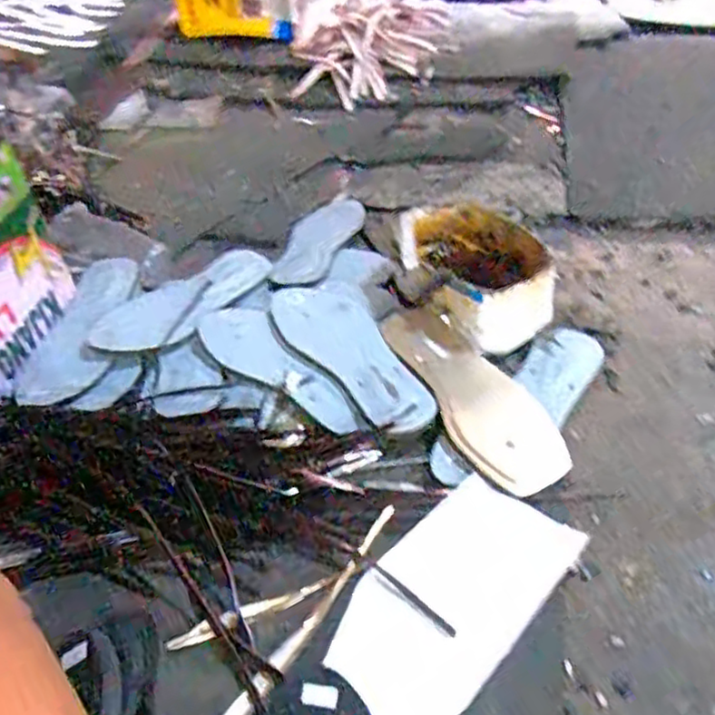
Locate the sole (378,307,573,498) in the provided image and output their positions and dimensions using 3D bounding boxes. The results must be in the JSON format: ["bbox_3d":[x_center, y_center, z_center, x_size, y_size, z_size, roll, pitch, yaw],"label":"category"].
[{"bbox_3d":[0.115,0.029,0.721,0.089,0.022,0.264,-22,42,-12],"label":"sole"}]

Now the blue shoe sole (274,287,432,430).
[{"bbox_3d":[-0.013,-0.005,0.753,0.105,0.015,0.244,-20,42,-10],"label":"blue shoe sole"}]

